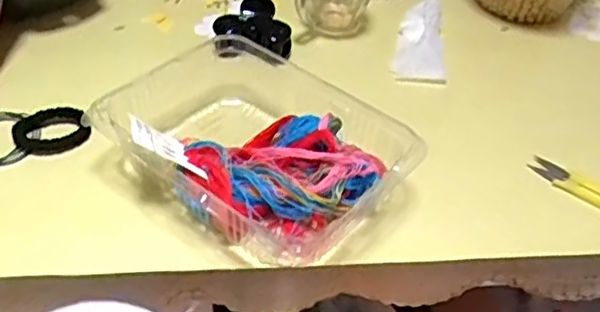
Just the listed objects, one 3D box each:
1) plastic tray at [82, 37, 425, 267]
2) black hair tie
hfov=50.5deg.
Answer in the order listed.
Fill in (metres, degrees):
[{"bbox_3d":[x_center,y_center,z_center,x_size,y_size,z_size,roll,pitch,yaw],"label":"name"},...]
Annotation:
[{"bbox_3d":[-0.036,-0.005,0.513,0.214,0.060,0.161,32,49,25],"label":"plastic tray"},{"bbox_3d":[-0.210,-0.021,0.541,0.063,0.016,0.044,-3,44,-11],"label":"black hair tie"}]

